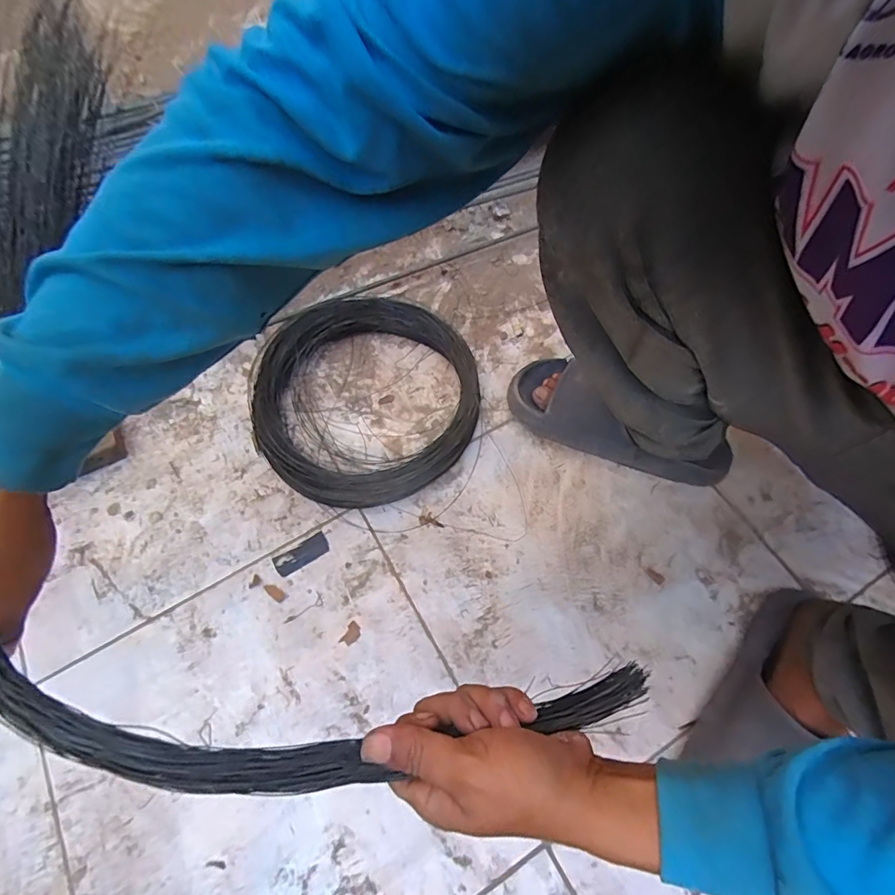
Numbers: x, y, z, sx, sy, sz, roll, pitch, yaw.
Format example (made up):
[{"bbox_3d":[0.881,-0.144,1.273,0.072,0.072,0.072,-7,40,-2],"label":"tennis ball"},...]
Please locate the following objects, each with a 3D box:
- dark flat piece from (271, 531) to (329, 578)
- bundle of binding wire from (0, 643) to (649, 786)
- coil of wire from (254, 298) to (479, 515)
[{"bbox_3d":[-0.176,0.128,0.583,0.065,0.004,0.029,-30,68,-12],"label":"dark flat piece"},{"bbox_3d":[-0.059,0.146,0.278,0.383,0.031,0.075,4,64,-13],"label":"bundle of binding wire"},{"bbox_3d":[-0.108,-0.069,0.653,0.294,0.050,0.298,0,65,1],"label":"coil of wire"}]

